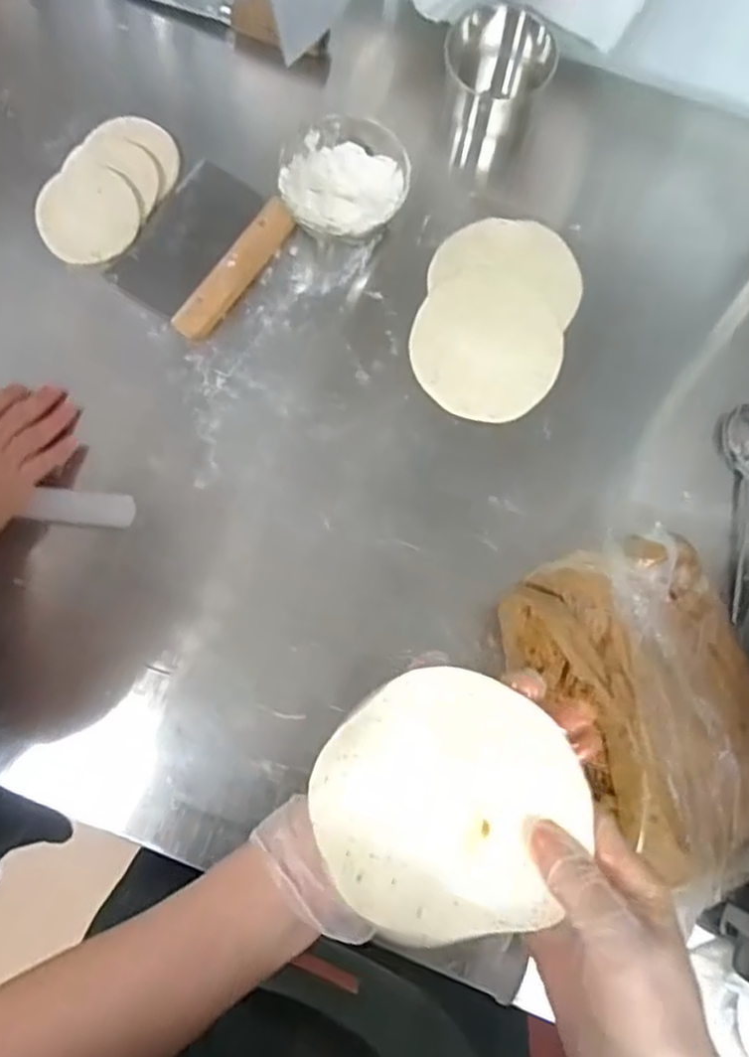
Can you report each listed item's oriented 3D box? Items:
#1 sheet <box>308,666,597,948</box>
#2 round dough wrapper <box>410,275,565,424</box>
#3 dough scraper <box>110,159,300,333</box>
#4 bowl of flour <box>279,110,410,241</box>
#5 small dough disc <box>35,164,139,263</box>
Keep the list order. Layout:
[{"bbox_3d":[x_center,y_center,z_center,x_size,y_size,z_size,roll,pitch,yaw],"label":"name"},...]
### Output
[{"bbox_3d":[0.036,0.136,0.351,0.122,0.034,0.123,0,78,-1],"label":"sheet"},{"bbox_3d":[0.098,-0.158,0.632,0.127,0.007,0.128,0,78,-1],"label":"round dough wrapper"},{"bbox_3d":[-0.154,-0.254,0.648,0.109,0.021,0.148,34,80,6],"label":"dough scraper"},{"bbox_3d":[-0.025,-0.303,0.632,0.106,0.060,0.109,0,78,-1],"label":"bowl of flour"},{"bbox_3d":[-0.256,-0.279,0.643,0.085,0.011,0.084,0,92,-10],"label":"small dough disc"}]

